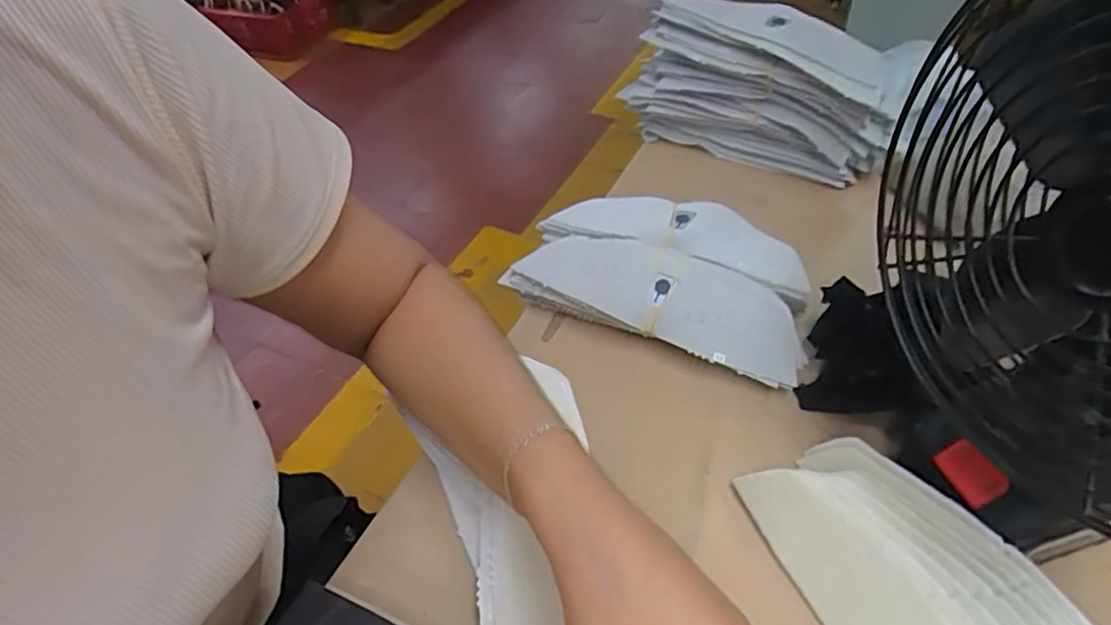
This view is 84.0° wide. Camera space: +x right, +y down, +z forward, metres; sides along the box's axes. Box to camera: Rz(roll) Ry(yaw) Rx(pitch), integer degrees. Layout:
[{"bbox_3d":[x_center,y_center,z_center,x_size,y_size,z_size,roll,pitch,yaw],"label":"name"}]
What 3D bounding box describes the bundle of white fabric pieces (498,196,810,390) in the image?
[{"bbox_3d":[0.077,-0.030,0.463,0.216,0.050,0.130,14,50,19],"label":"bundle of white fabric pieces"}]

